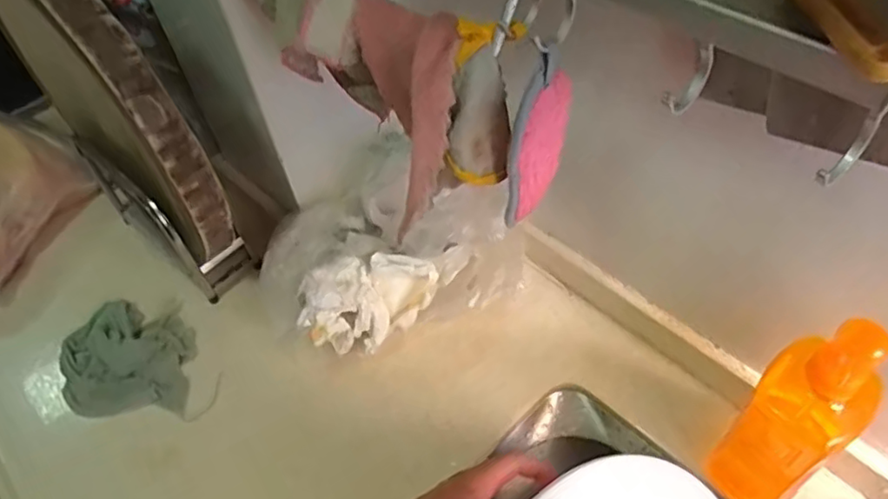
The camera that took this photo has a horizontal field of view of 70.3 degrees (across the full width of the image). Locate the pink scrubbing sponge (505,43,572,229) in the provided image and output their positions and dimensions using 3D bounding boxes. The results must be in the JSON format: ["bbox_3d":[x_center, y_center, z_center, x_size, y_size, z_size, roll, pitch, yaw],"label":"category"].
[{"bbox_3d":[0.064,-0.074,0.430,0.010,0.132,0.058,34,62,29],"label":"pink scrubbing sponge"}]

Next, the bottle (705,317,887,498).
[{"bbox_3d":[0.284,0.136,0.505,0.073,0.241,0.069,-35,55,-21],"label":"bottle"}]

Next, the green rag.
[{"bbox_3d":[-0.368,0.121,0.735,0.144,0.039,0.141,-5,50,2],"label":"green rag"}]

